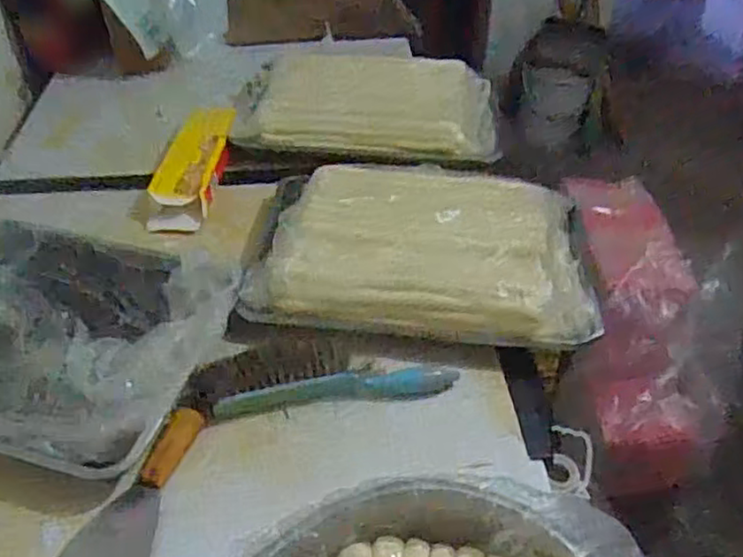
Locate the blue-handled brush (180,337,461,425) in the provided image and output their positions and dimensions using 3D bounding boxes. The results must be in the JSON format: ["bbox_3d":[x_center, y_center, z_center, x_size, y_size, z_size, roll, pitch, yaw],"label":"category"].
[{"bbox_3d":[-0.063,0.119,0.846,0.329,0.043,0.091,-7,43,-9],"label":"blue-handled brush"}]

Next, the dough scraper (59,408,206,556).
[{"bbox_3d":[-0.257,0.232,0.728,0.087,0.036,0.202,8,43,8],"label":"dough scraper"}]

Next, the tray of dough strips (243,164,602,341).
[{"bbox_3d":[0.076,-0.051,0.968,0.472,0.083,0.323,5,42,5],"label":"tray of dough strips"}]

